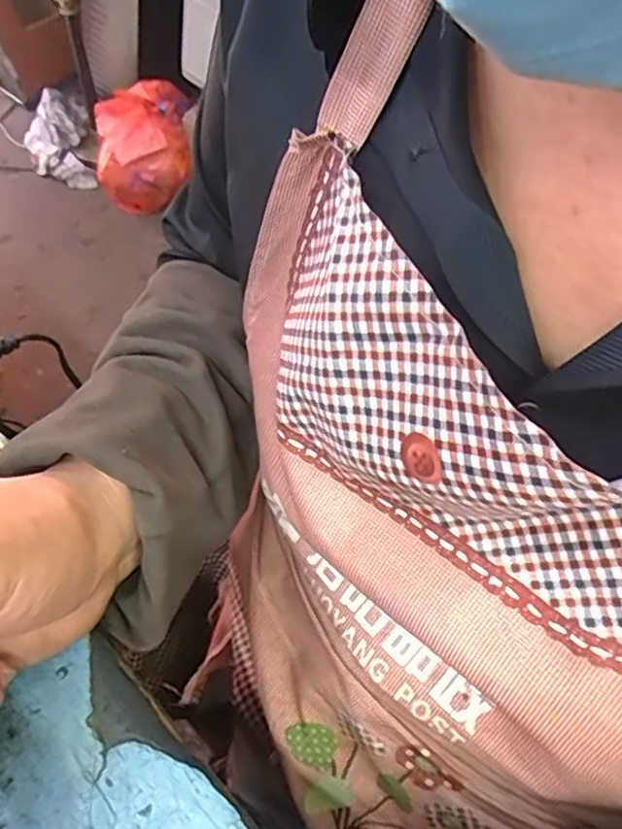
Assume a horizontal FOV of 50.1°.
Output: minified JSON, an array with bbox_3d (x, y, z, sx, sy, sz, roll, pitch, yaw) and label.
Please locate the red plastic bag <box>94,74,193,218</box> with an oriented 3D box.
[{"bbox_3d":[-0.384,-0.611,1.530,0.228,0.202,0.195,-22,60,-12],"label":"red plastic bag"}]

